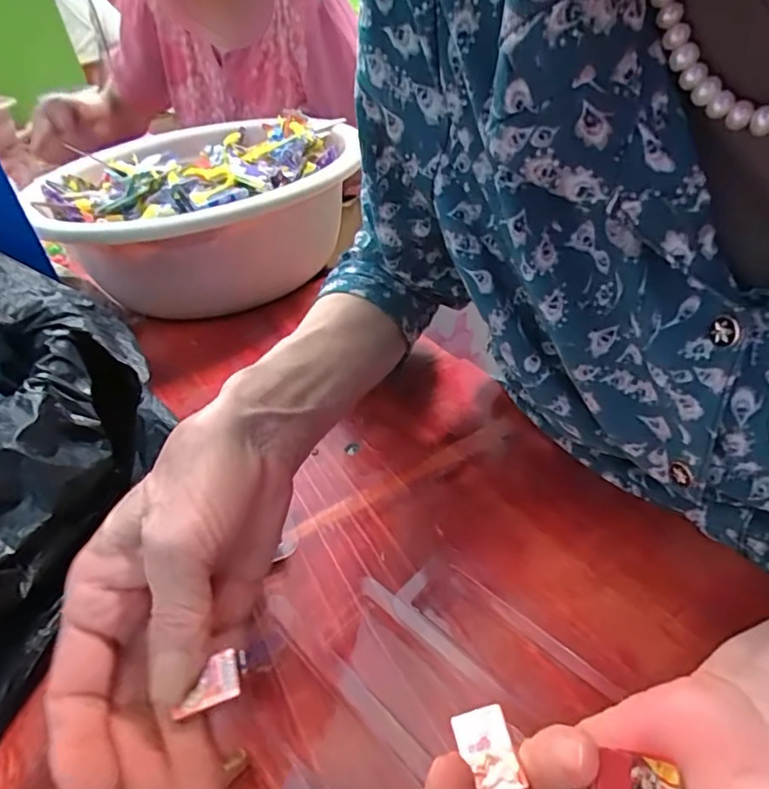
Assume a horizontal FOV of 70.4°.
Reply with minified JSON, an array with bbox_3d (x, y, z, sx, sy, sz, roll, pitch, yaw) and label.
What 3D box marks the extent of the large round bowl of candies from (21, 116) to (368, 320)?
[{"bbox_3d":[-0.177,-0.188,0.564,0.295,0.117,0.301,-5,38,4],"label":"large round bowl of candies"}]

